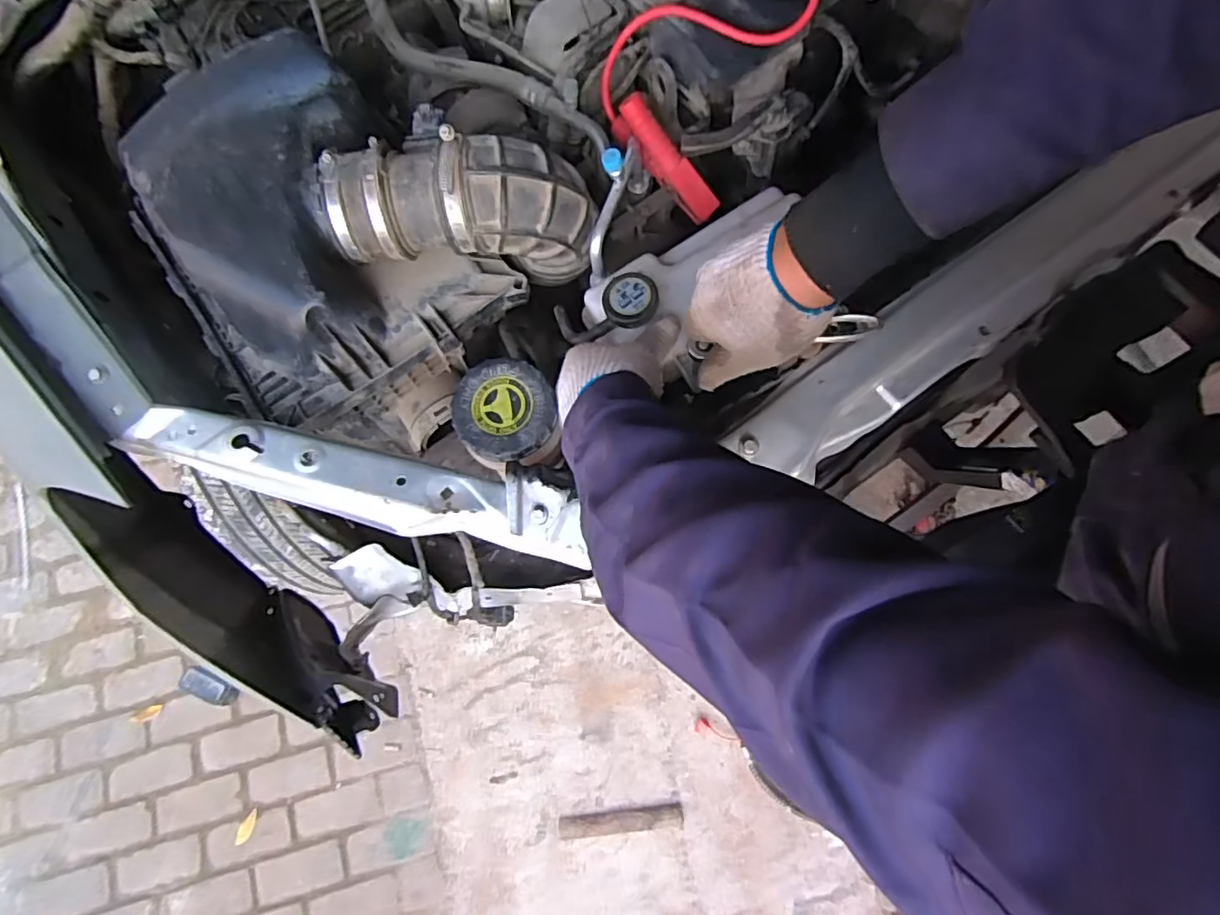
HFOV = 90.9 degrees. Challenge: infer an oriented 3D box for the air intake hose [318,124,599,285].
[{"bbox_3d":[-0.127,-0.217,0.537,0.231,0.122,0.083,0,72,-15],"label":"air intake hose"}]

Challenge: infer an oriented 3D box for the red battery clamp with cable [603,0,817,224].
[{"bbox_3d":[0.090,-0.397,0.593,0.170,0.168,0.207,34,76,8],"label":"red battery clamp with cable"}]

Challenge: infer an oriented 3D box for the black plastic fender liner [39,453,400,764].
[{"bbox_3d":[-0.418,0.187,0.680,0.412,0.188,0.095,36,76,8],"label":"black plastic fender liner"}]

